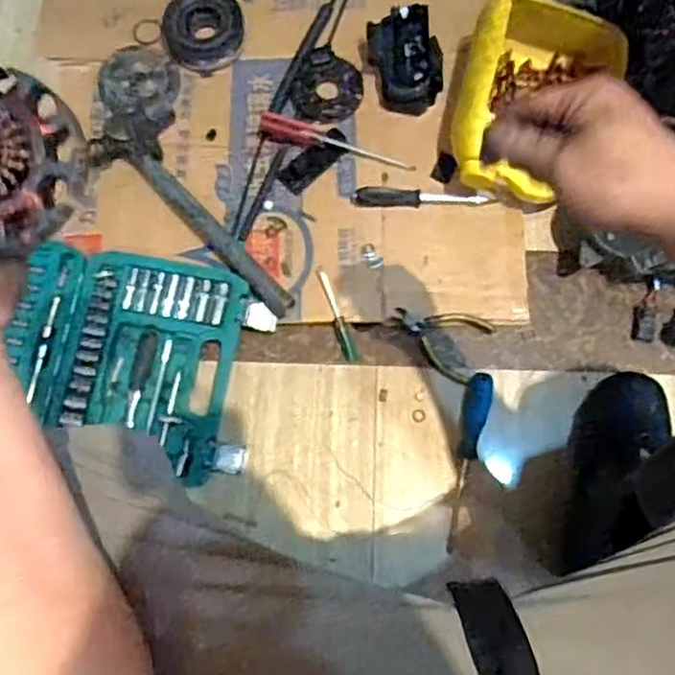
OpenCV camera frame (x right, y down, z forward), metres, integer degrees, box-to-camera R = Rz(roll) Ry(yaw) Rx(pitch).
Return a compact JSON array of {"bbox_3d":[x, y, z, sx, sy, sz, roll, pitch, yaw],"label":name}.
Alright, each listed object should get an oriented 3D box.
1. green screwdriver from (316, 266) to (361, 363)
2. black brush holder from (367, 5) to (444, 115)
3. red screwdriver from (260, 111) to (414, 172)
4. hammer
[{"bbox_3d":[-0.001,-0.027,0.832,0.020,0.015,0.119,-21,76,-5],"label":"green screwdriver"},{"bbox_3d":[0.084,-0.340,0.860,0.079,0.064,0.119,-16,75,-4],"label":"black brush holder"},{"bbox_3d":[-0.002,-0.241,0.869,0.198,0.022,0.028,17,76,5],"label":"red screwdriver"},{"bbox_3d":[-0.171,-0.145,0.844,0.112,0.042,0.324,-38,78,-9],"label":"hammer"}]

